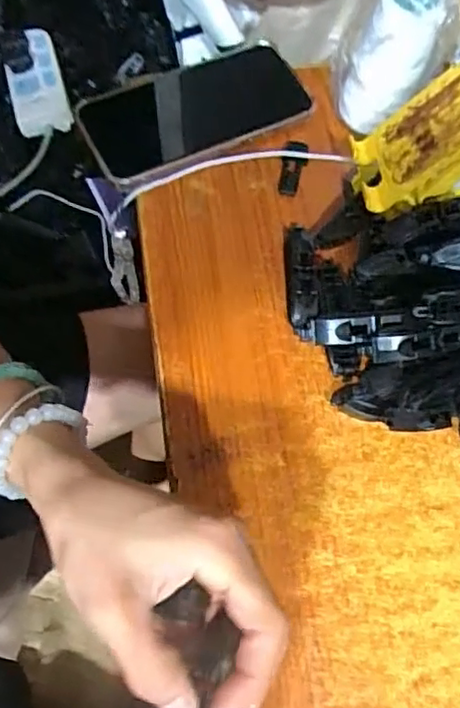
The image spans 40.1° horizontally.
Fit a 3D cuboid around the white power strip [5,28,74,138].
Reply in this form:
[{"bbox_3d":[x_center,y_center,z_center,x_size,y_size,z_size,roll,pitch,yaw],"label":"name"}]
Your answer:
[{"bbox_3d":[-0.278,-0.389,0.899,0.075,0.022,0.191,-14,68,-10],"label":"white power strip"}]

